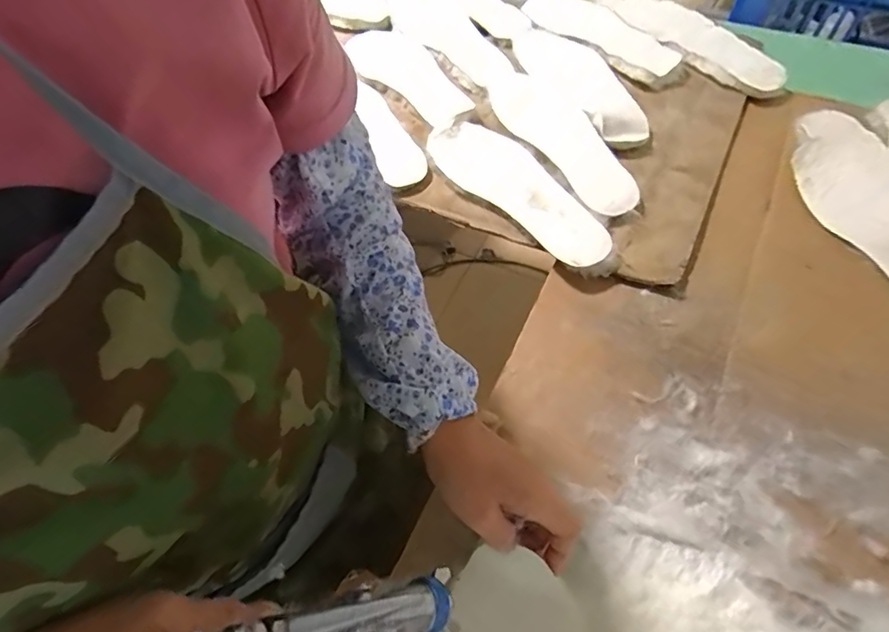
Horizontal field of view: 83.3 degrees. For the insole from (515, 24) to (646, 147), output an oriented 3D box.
[{"bbox_3d":[0.183,-0.318,0.668,0.090,0.022,0.262,-27,60,-9],"label":"insole"}]

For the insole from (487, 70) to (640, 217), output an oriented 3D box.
[{"bbox_3d":[0.145,-0.228,0.619,0.083,0.015,0.284,-26,60,-8],"label":"insole"}]

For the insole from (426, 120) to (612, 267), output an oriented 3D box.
[{"bbox_3d":[0.085,-0.156,0.580,0.086,0.016,0.275,-38,62,-14],"label":"insole"}]

